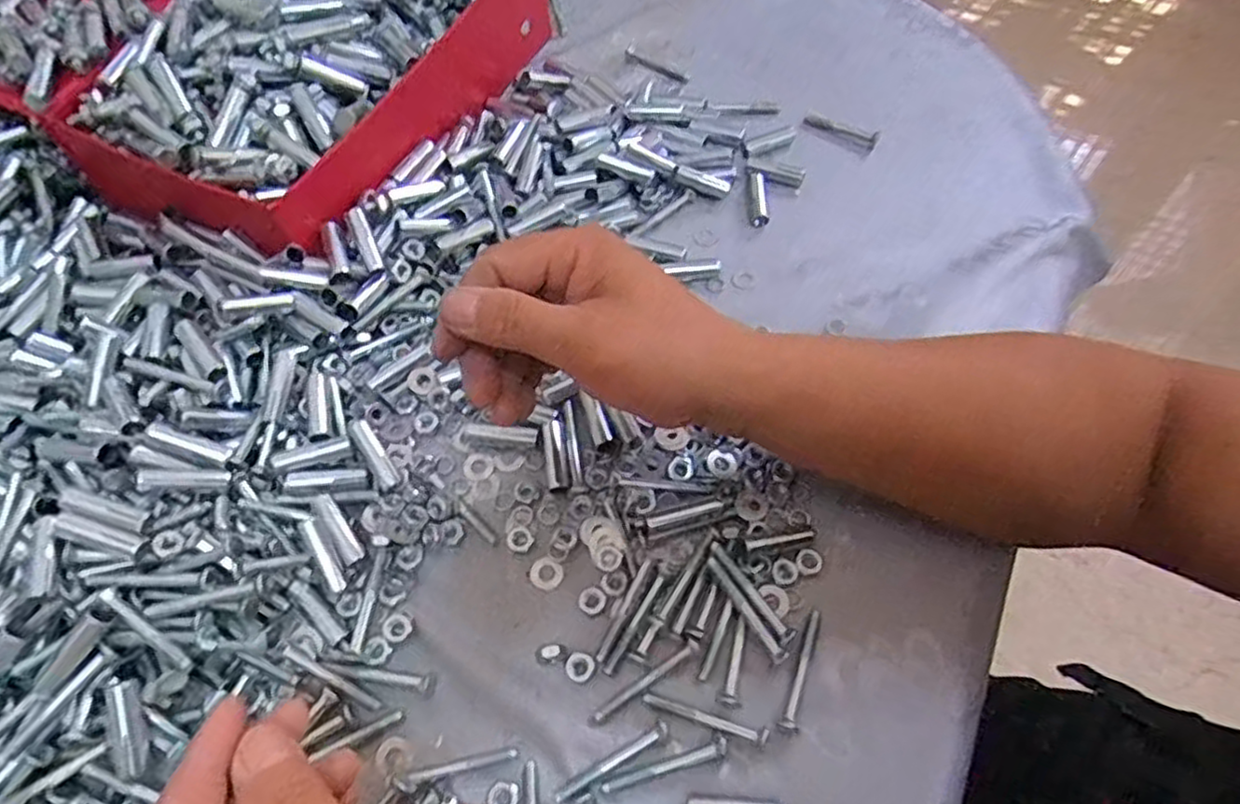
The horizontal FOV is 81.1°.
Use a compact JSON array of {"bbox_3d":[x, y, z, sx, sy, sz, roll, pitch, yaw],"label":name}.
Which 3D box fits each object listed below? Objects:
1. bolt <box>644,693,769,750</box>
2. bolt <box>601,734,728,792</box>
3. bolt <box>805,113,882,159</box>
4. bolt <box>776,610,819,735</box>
[{"bbox_3d":[0.037,0.140,0.320,0.055,0.004,0.007,14,61,9],"label":"bolt"},{"bbox_3d":[0.019,0.156,0.311,0.055,0.004,0.007,-16,61,-8],"label":"bolt"},{"bbox_3d":[0.156,-0.192,0.513,0.053,0.009,0.011,26,64,16],"label":"bolt"},{"bbox_3d":[0.082,0.122,0.329,0.008,0.006,0.056,19,62,12],"label":"bolt"}]

